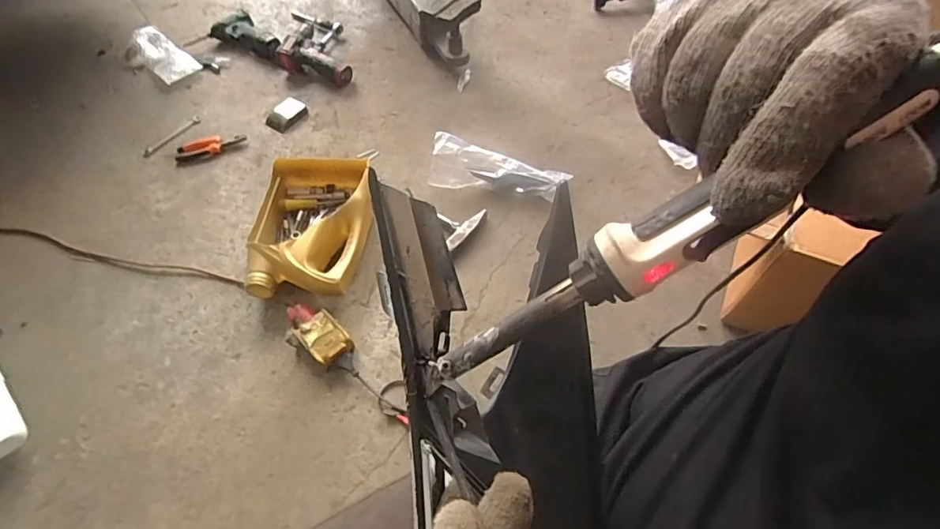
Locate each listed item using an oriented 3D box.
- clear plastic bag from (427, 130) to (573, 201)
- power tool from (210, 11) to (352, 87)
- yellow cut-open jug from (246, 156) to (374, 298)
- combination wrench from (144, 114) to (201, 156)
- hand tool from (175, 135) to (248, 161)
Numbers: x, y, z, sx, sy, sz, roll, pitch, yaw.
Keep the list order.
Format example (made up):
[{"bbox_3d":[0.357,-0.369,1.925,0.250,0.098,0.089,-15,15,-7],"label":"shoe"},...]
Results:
[{"bbox_3d":[0.060,-0.195,1.037,0.289,0.090,0.075,10,57,7],"label":"clear plastic bag"},{"bbox_3d":[-0.464,-0.623,1.342,0.443,0.066,0.236,27,61,17],"label":"power tool"},{"bbox_3d":[-0.297,-0.070,0.959,0.209,0.091,0.290,-1,57,0],"label":"yellow cut-open jug"},{"bbox_3d":[-0.710,-0.306,1.182,0.030,0.006,0.160,32,63,19],"label":"combination wrench"},{"bbox_3d":[-0.597,-0.274,1.144,0.151,0.021,0.048,-22,59,-13],"label":"hand tool"}]

